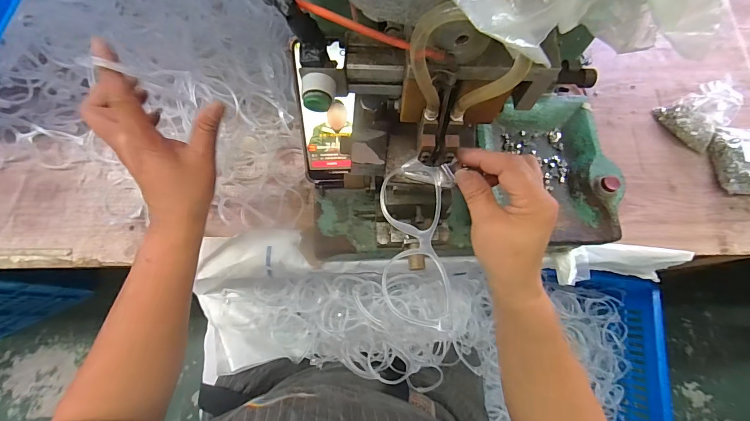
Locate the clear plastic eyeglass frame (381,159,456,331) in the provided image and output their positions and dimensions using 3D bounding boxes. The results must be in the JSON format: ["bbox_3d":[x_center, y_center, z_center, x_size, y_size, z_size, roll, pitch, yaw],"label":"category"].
[{"bbox_3d":[0.034,0.022,0.290,0.058,0.010,0.135,3,68,0],"label":"clear plastic eyeglass frame"}]

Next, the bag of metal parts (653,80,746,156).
[{"bbox_3d":[0.447,-0.128,0.498,0.064,0.063,0.082,-20,74,-6],"label":"bag of metal parts"}]

